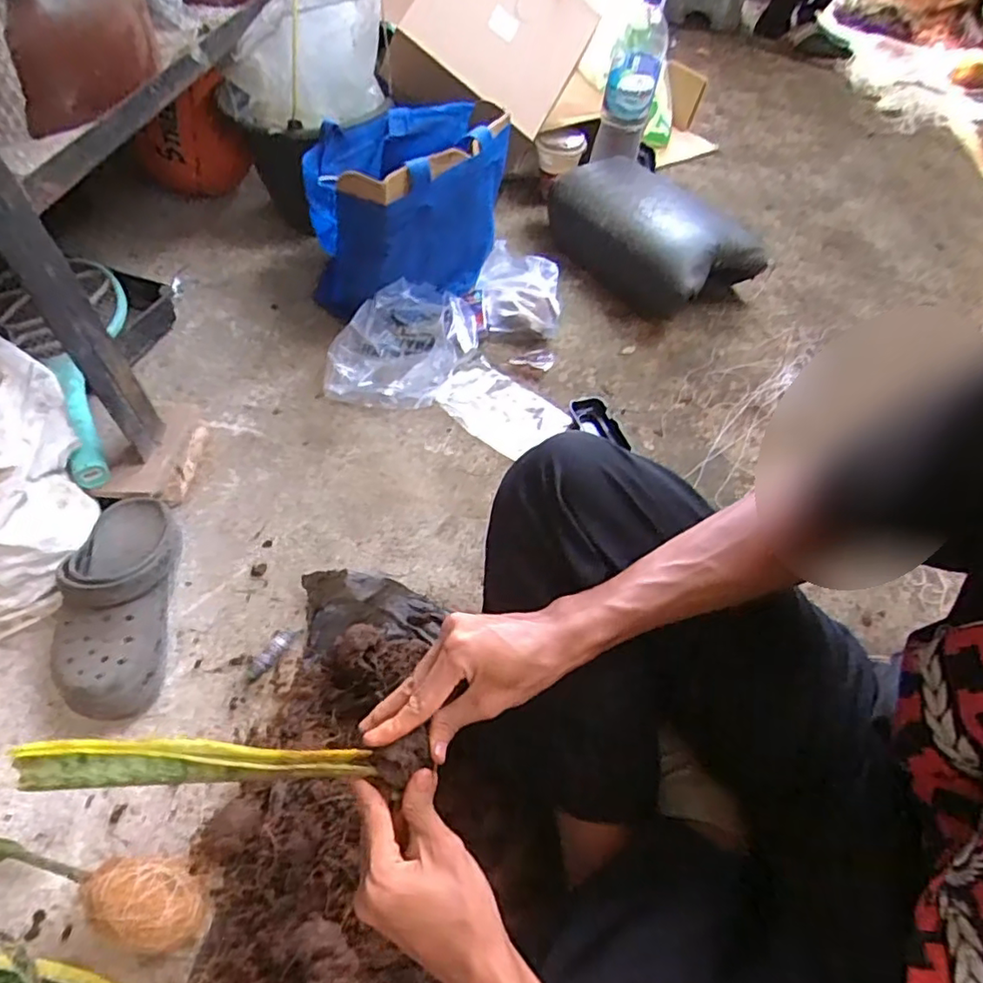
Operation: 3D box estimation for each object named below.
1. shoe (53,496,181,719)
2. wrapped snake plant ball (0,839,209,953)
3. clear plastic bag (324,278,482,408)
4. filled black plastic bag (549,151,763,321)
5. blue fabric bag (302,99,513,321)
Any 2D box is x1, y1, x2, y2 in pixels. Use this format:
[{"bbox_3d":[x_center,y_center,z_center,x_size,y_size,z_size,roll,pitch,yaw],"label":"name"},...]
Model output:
[{"bbox_3d":[-0.381,0.109,0.631,0.100,0.081,0.236,-10,55,-10],"label":"shoe"},{"bbox_3d":[-0.429,0.339,0.487,0.365,0.062,0.131,-11,55,-10],"label":"wrapped snake plant ball"},{"bbox_3d":[-0.125,-0.214,0.873,0.207,0.075,0.183,3,54,0],"label":"clear plastic bag"},{"bbox_3d":[0.279,-0.461,1.050,0.216,0.128,0.345,-27,59,-20],"label":"filled black plastic bag"},{"bbox_3d":[-0.120,-0.416,0.889,0.275,0.206,0.244,2,54,-1],"label":"blue fabric bag"}]

